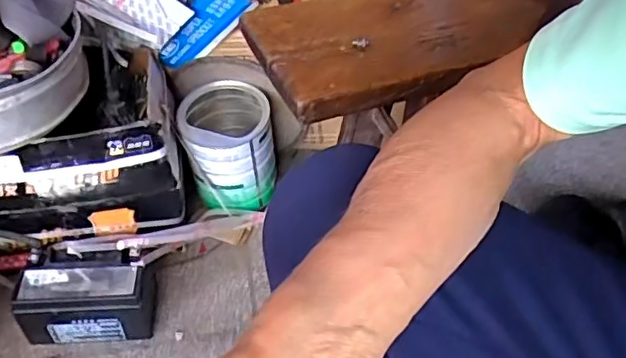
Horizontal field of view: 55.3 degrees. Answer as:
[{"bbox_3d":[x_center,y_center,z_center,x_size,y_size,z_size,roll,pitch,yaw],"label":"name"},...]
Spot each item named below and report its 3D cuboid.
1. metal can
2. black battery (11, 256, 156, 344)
[{"bbox_3d":[-0.122,-0.048,0.881,0.126,0.160,0.125,2,44,-2],"label":"metal can"},{"bbox_3d":[-0.273,0.149,0.741,0.163,0.103,0.073,0,44,-4],"label":"black battery"}]

